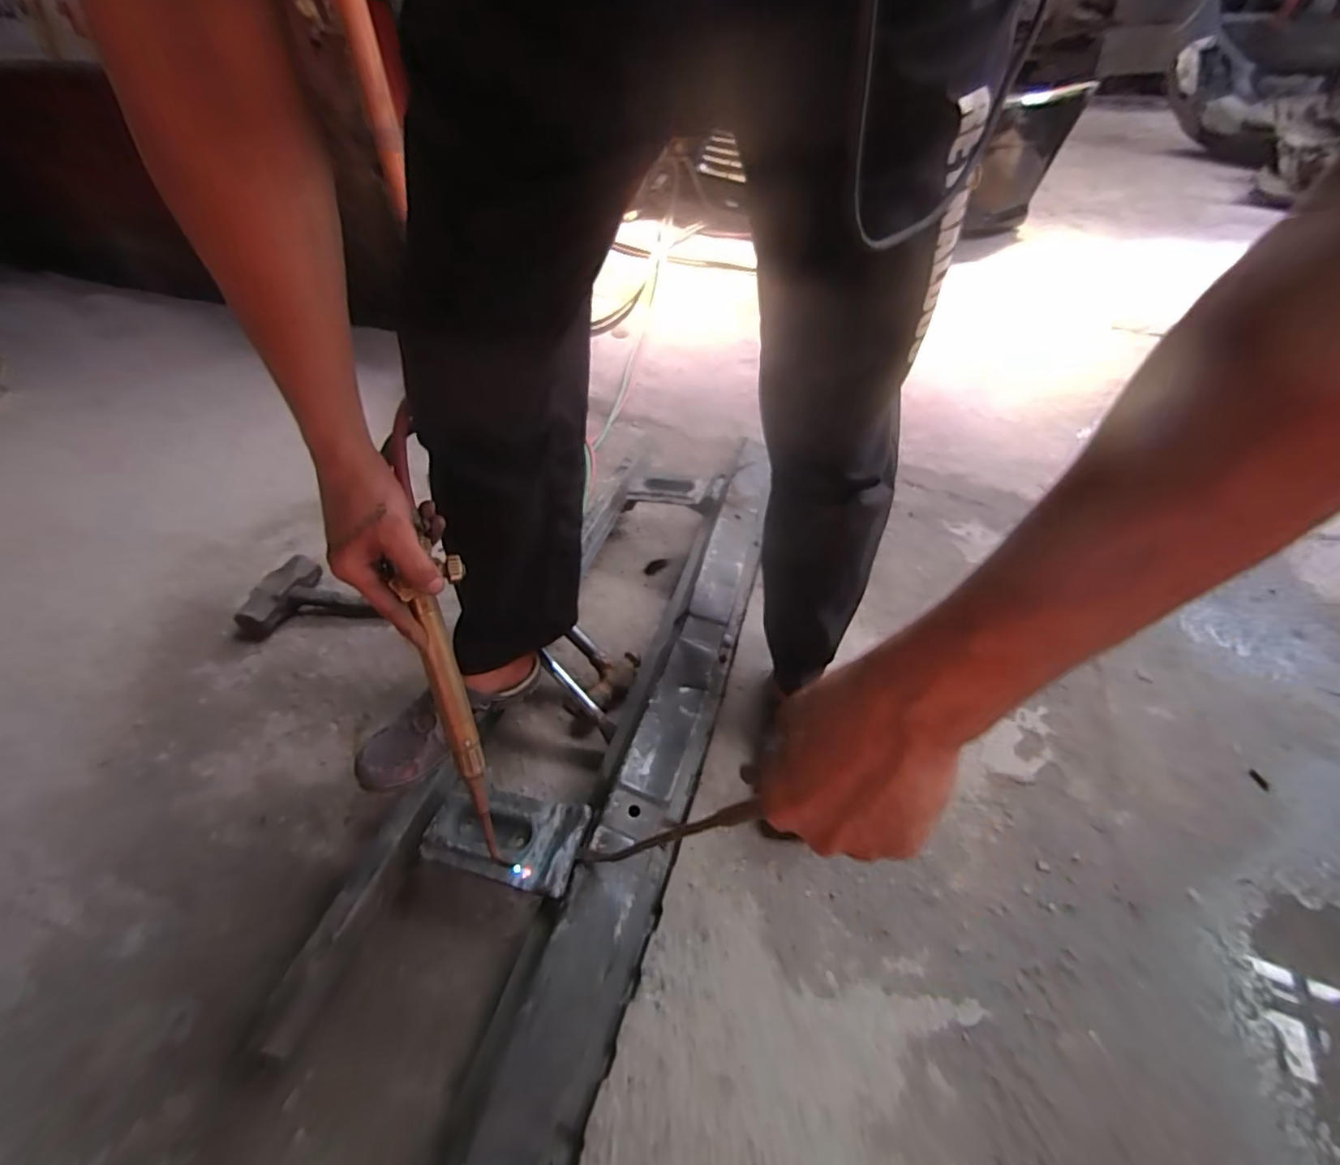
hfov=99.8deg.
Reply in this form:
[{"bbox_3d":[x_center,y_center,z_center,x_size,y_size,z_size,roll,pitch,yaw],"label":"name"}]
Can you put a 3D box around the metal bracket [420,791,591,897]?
[{"bbox_3d":[-0.187,0.281,0.635,0.176,0.039,0.091,12,47,12],"label":"metal bracket"}]

